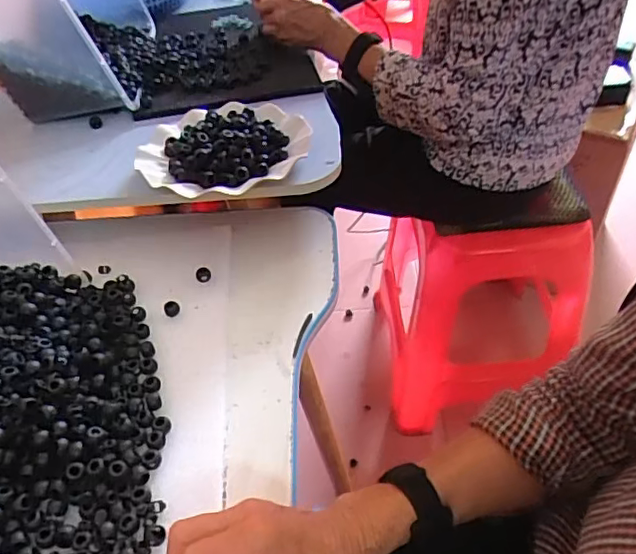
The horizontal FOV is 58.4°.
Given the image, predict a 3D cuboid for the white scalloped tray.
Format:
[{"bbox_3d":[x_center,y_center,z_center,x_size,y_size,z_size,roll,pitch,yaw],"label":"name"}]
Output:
[{"bbox_3d":[-0.103,-0.149,0.625,0.185,0.024,0.162,5,45,10],"label":"white scalloped tray"}]

